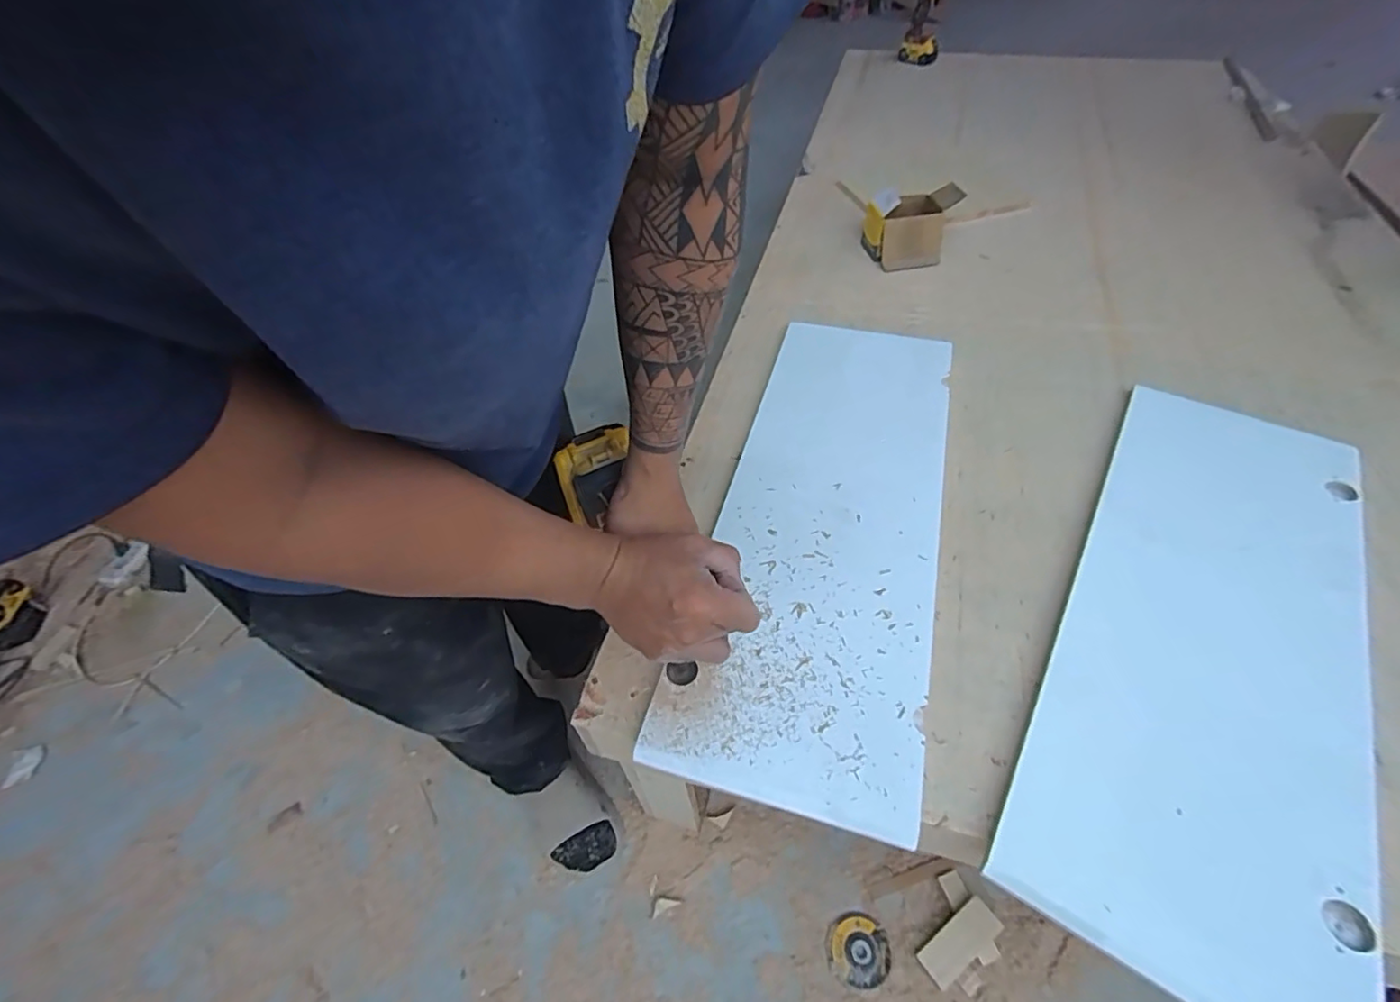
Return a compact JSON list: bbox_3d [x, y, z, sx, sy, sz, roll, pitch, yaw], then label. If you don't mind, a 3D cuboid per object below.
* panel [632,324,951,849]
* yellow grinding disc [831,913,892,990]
[{"bbox_3d":[0.173,0.001,0.796,0.269,0.020,0.770,11,51,11],"label":"panel"},{"bbox_3d":[0.241,0.675,0.890,0.083,0.006,0.087,-1,50,1],"label":"yellow grinding disc"}]

